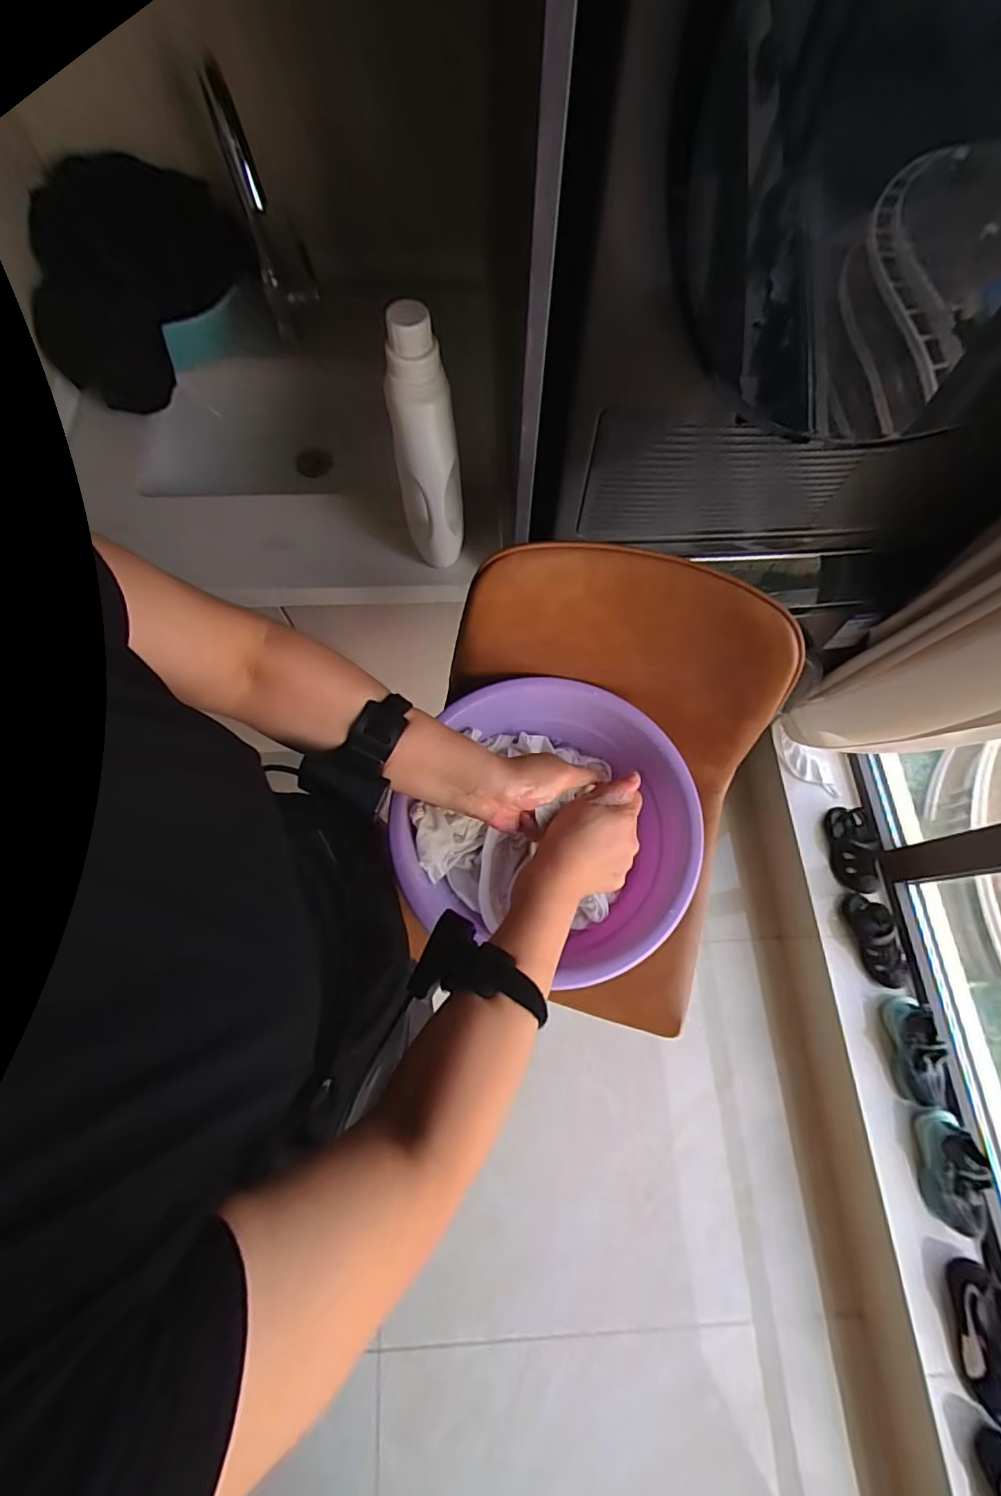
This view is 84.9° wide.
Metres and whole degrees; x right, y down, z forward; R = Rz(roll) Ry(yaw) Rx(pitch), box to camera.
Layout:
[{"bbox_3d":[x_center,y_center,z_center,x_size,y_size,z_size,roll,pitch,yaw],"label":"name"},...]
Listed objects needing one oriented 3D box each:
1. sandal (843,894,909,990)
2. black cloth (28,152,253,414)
[{"bbox_3d":[0.815,0.419,1.189,0.062,0.072,0.186,-8,71,-3],"label":"sandal"},{"bbox_3d":[-0.528,-0.672,0.787,0.305,0.133,0.252,-36,74,-12],"label":"black cloth"}]

